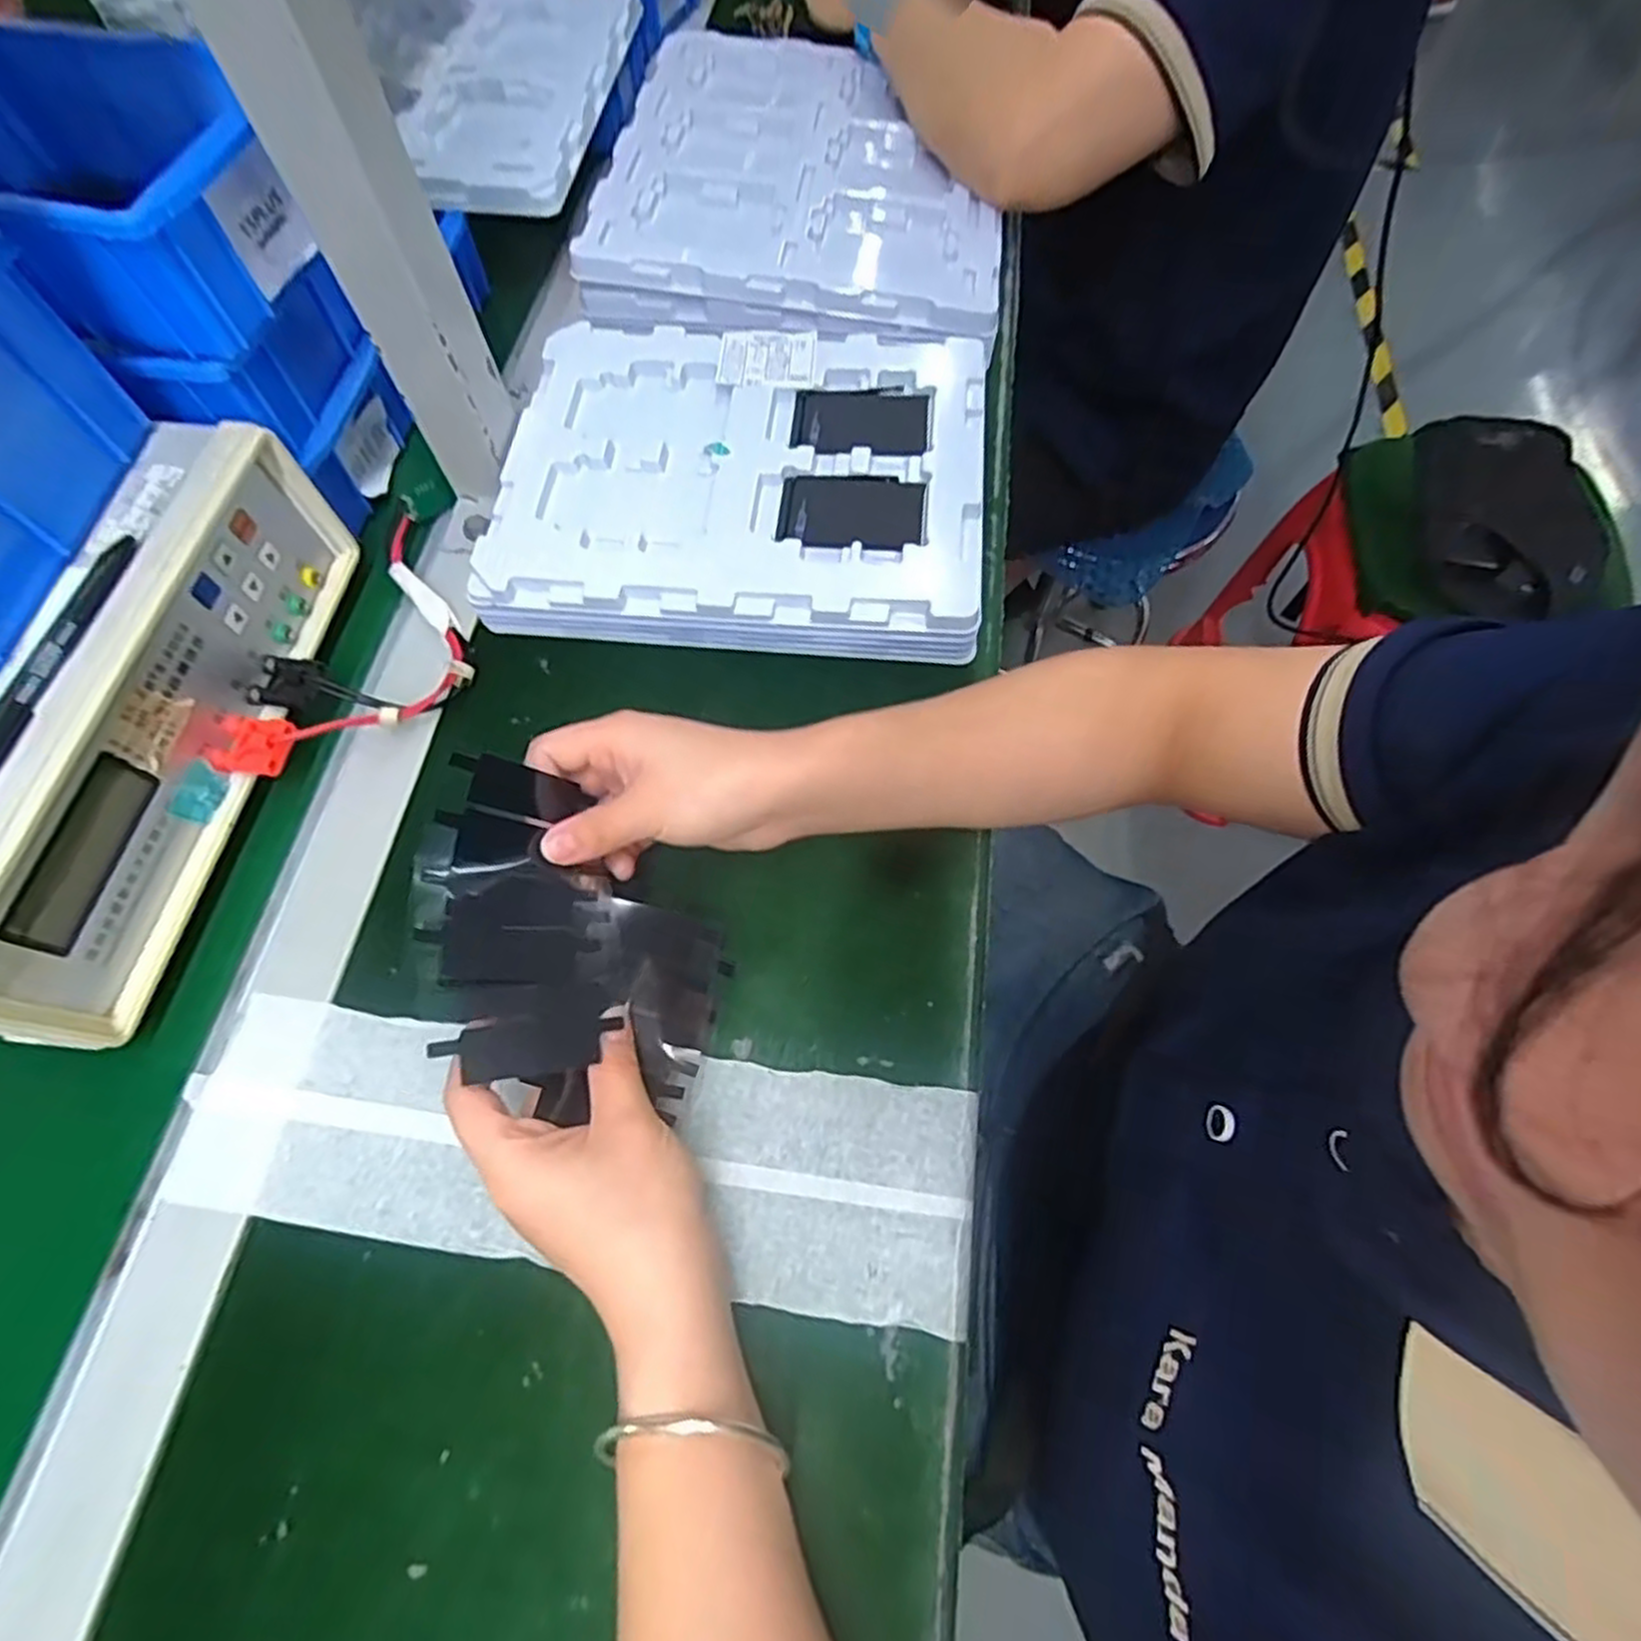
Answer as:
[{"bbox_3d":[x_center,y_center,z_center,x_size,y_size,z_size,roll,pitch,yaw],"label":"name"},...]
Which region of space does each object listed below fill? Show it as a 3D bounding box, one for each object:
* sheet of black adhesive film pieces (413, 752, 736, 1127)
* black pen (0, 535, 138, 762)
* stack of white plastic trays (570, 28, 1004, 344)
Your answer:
[{"bbox_3d":[-0.096,0.049,0.319,0.122,0.017,0.129,13,67,-28],"label":"sheet of black adhesive film pieces"},{"bbox_3d":[-0.313,-0.061,0.313,0.014,0.013,0.136,7,66,4],"label":"black pen"},{"bbox_3d":[-0.007,-0.475,0.561,0.274,0.032,0.318,6,69,2],"label":"stack of white plastic trays"}]

